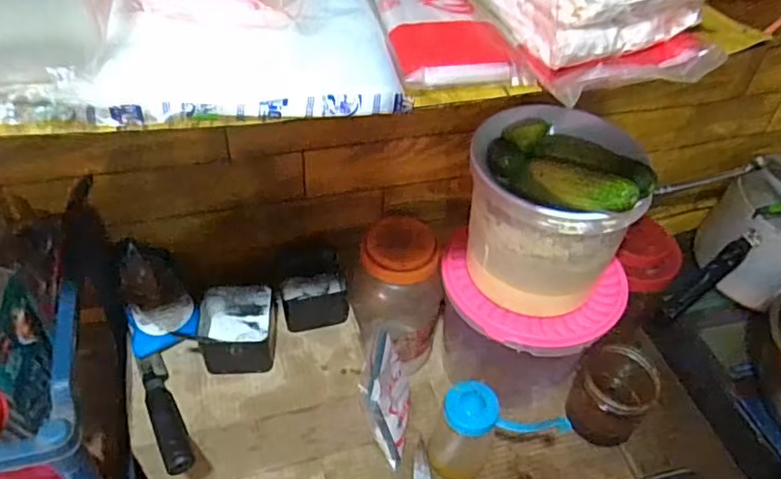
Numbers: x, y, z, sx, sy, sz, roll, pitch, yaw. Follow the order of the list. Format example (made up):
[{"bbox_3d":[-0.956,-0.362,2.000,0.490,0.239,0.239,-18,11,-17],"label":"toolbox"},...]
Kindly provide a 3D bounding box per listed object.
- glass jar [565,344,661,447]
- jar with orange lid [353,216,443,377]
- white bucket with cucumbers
[{"bbox_3d":[0.272,0.199,0.772,0.094,0.105,0.087,3,45,-3],"label":"glass jar"},{"bbox_3d":[0.009,0.085,0.767,0.101,0.222,0.094,3,45,-3],"label":"jar with orange lid"},{"bbox_3d":[0.167,-0.028,0.650,0.158,0.189,0.152,3,45,-3],"label":"white bucket with cucumbers"}]

